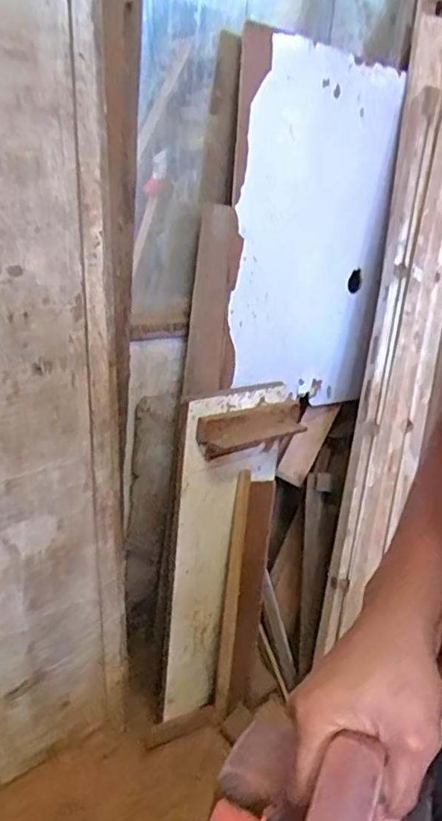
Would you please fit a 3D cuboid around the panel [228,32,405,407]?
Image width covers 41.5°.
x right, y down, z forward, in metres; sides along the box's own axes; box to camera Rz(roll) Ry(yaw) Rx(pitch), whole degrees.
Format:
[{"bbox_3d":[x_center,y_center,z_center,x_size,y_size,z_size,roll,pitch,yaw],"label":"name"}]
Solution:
[{"bbox_3d":[0.244,-0.442,1.509,0.514,0.851,0.022,-9,21,-37],"label":"panel"}]

